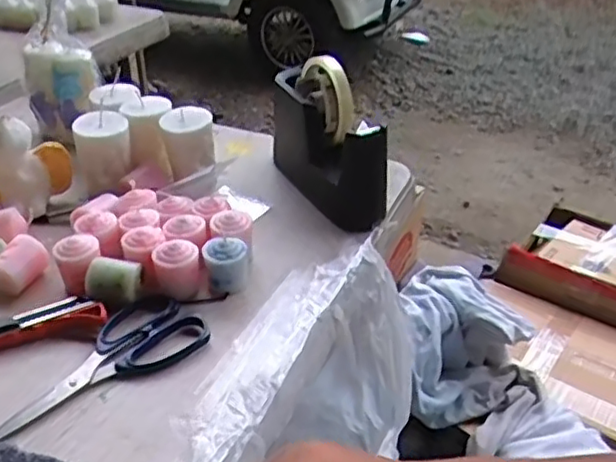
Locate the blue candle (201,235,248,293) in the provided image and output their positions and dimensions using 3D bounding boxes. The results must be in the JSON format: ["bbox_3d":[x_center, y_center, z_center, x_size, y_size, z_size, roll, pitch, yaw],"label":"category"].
[{"bbox_3d":[-0.070,0.029,0.568,0.032,0.046,0.032,16,37,23],"label":"blue candle"}]

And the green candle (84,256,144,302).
[{"bbox_3d":[-0.163,0.045,0.550,0.044,0.036,0.030,-1,34,-1],"label":"green candle"}]

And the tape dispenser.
[{"bbox_3d":[0.018,-0.097,0.682,0.057,0.137,0.175,-14,36,-20],"label":"tape dispenser"}]

